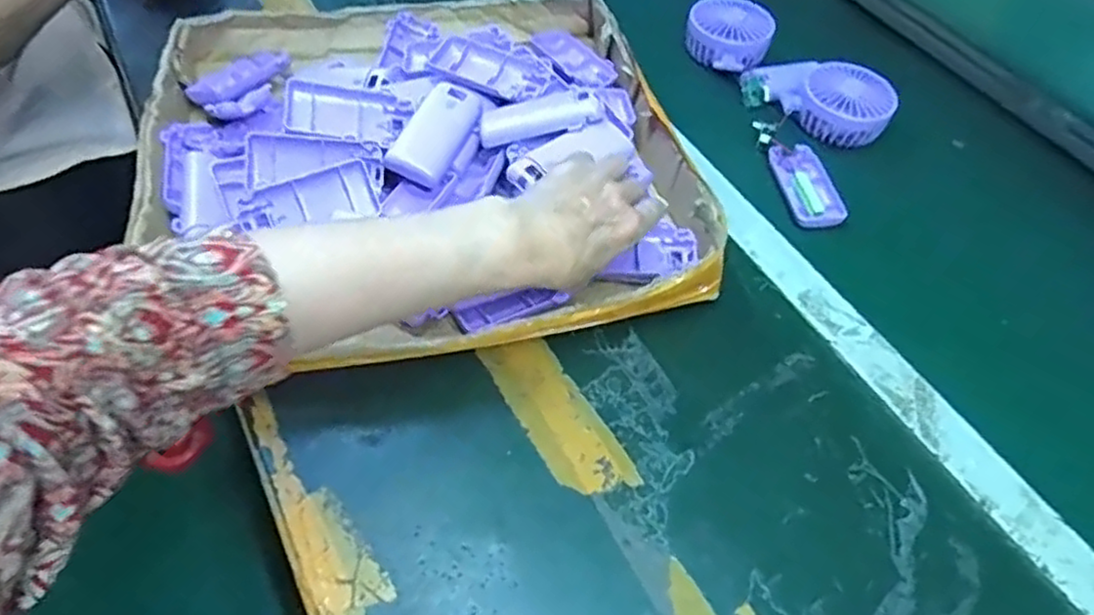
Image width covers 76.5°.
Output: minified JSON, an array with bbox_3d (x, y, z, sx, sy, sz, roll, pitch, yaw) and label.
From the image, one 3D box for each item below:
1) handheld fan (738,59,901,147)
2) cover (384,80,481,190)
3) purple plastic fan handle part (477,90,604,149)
[{"bbox_3d":[0.270,-0.211,0.689,0.140,0.041,0.084,37,58,22],"label":"handheld fan"},{"bbox_3d":[-0.082,-0.132,0.524,0.044,0.019,0.089,32,68,-4],"label":"cover"},{"bbox_3d":[-0.005,-0.143,0.520,0.091,0.012,0.036,-9,52,9],"label":"purple plastic fan handle part"}]

